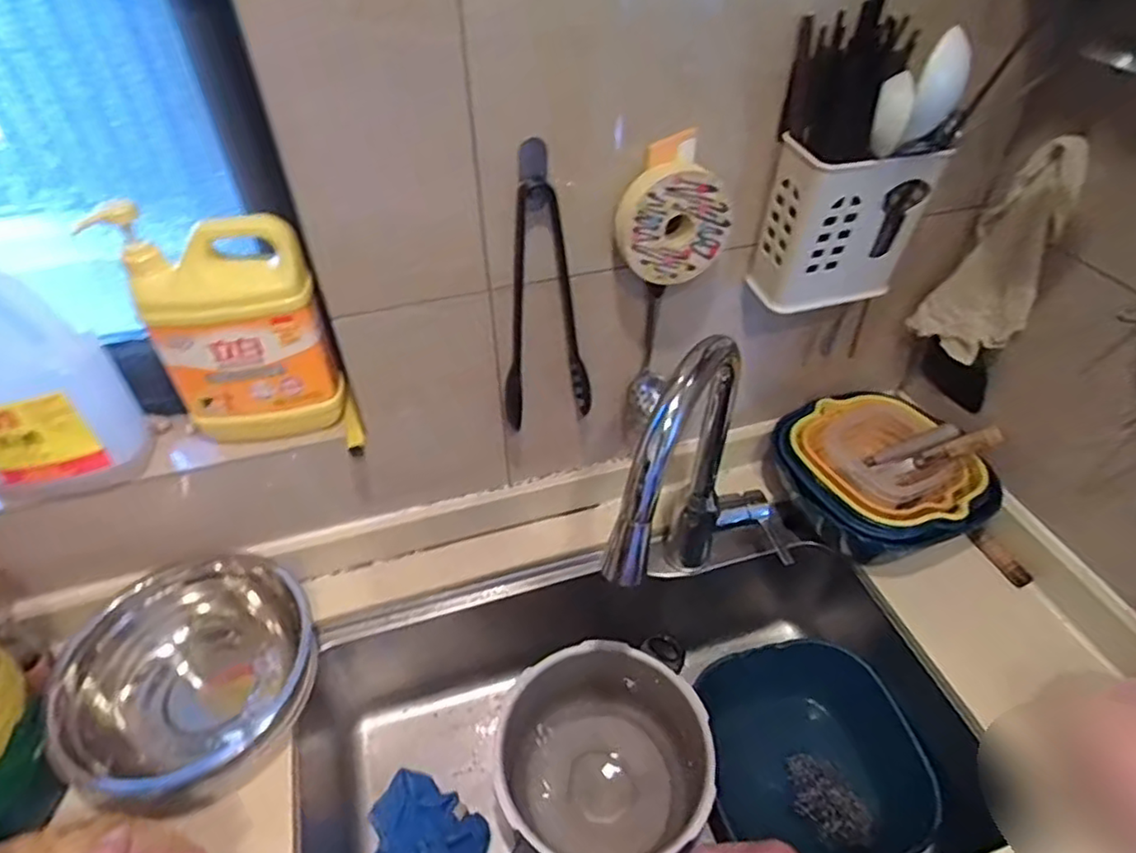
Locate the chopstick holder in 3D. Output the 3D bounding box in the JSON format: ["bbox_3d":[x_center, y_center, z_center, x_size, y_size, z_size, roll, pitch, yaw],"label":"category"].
[{"bbox_3d":[0.268,-0.196,0.633,0.140,0.157,0.087,-19,47,-19],"label":"chopstick holder"}]

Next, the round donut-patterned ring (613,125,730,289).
[{"bbox_3d":[0.096,-0.195,0.595,0.101,0.120,0.037,-10,45,-11],"label":"round donut-patterned ring"}]

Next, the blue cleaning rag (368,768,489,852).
[{"bbox_3d":[-0.165,0.475,0.755,0.138,0.014,0.102,23,48,22],"label":"blue cleaning rag"}]

